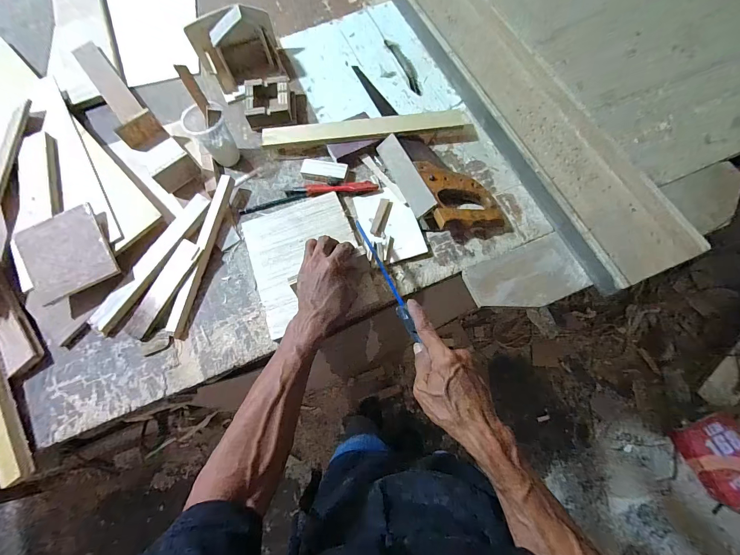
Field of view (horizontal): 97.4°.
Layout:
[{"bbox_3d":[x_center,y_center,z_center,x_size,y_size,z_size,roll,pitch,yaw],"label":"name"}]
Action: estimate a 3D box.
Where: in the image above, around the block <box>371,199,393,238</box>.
[{"bbox_3d":[0.020,-0.100,0.543,0.022,0.012,0.070,13,71,8],"label":"block"}]

